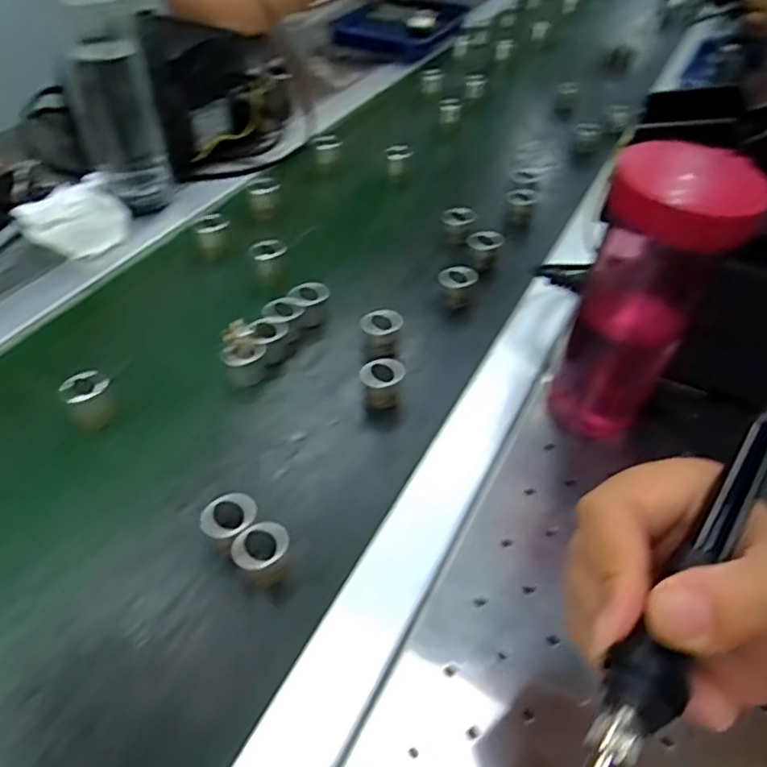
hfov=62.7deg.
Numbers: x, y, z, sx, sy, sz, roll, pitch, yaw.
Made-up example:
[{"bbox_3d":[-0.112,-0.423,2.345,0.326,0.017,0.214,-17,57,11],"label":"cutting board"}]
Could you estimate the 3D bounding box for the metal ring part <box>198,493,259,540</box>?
[{"bbox_3d":[-0.082,0.076,0.337,0.029,0.023,0.026,-16,49,-20],"label":"metal ring part"}]

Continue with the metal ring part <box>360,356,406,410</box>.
[{"bbox_3d":[-0.001,0.000,0.415,0.028,0.024,0.025,7,45,1],"label":"metal ring part"}]

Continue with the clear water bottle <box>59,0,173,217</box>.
[{"bbox_3d":[-0.218,-0.242,0.507,0.057,0.183,0.056,-29,55,-29],"label":"clear water bottle"}]

